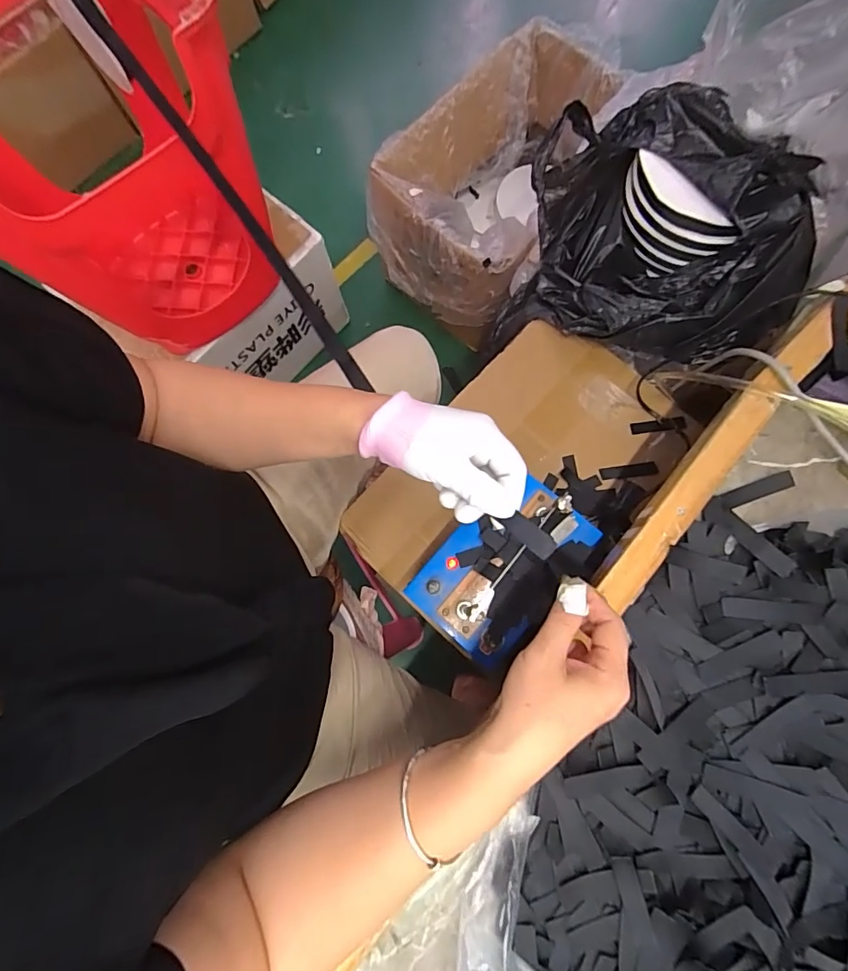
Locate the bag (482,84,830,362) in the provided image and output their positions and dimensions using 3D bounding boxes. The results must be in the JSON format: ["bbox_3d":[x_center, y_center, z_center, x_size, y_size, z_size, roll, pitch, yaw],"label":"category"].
[{"bbox_3d":[0.300,-0.329,0.623,0.337,0.190,0.311,16,79,4],"label":"bag"}]

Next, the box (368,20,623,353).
[{"bbox_3d":[0.168,-0.604,1.042,0.495,0.335,0.343,-44,82,-7],"label":"box"}]

